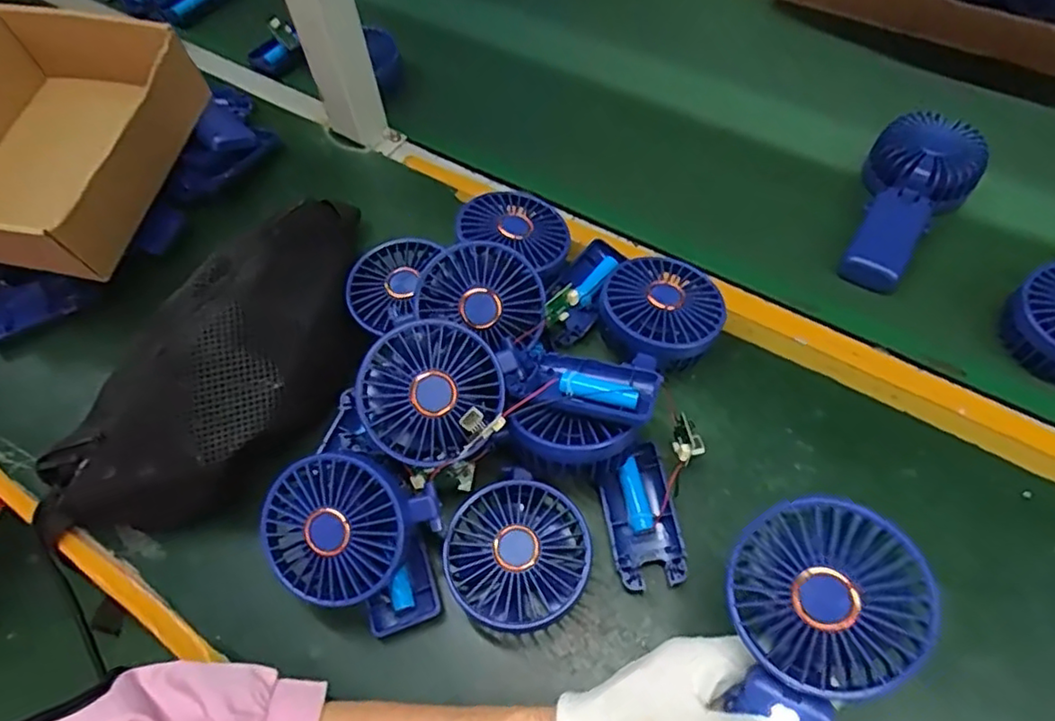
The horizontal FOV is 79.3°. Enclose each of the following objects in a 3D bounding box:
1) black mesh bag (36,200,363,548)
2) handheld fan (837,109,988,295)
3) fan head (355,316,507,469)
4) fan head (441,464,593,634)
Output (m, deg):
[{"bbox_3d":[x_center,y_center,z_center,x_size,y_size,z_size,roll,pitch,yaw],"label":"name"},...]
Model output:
[{"bbox_3d":[-0.196,0.011,0.443,0.142,0.092,0.309,31,65,20],"label":"black mesh bag"},{"bbox_3d":[0.310,-0.136,0.528,0.083,0.049,0.161,35,67,21],"label":"handheld fan"},{"bbox_3d":[-0.058,0.019,0.386,0.083,0.025,0.083,-35,100,-11],"label":"fan head"},{"bbox_3d":[-0.005,0.121,0.393,0.086,0.039,0.085,-1,59,2],"label":"fan head"}]

